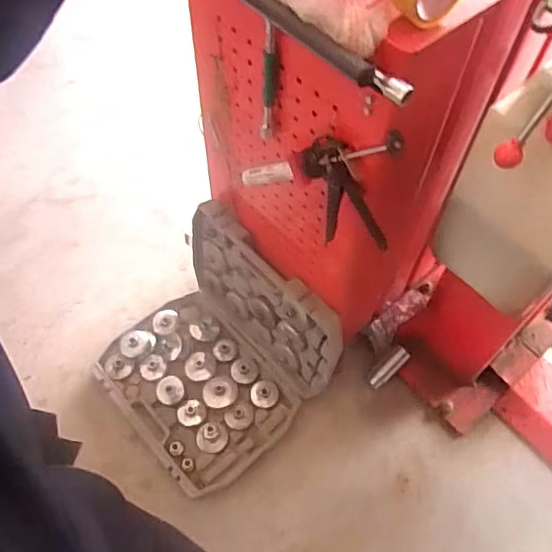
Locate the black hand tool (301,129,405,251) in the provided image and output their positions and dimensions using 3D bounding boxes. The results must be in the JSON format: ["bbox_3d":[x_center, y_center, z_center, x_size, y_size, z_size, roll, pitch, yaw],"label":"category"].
[{"bbox_3d":[0.110,-0.140,0.867,0.050,0.232,0.168,-40,66,-22],"label":"black hand tool"}]

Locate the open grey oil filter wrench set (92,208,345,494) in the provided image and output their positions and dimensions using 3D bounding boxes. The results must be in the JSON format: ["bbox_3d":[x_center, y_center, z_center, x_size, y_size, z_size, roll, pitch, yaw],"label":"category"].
[{"bbox_3d":[-0.183,0.181,1.363,0.438,0.389,0.495,-37,65,-21],"label":"open grey oil filter wrench set"}]

